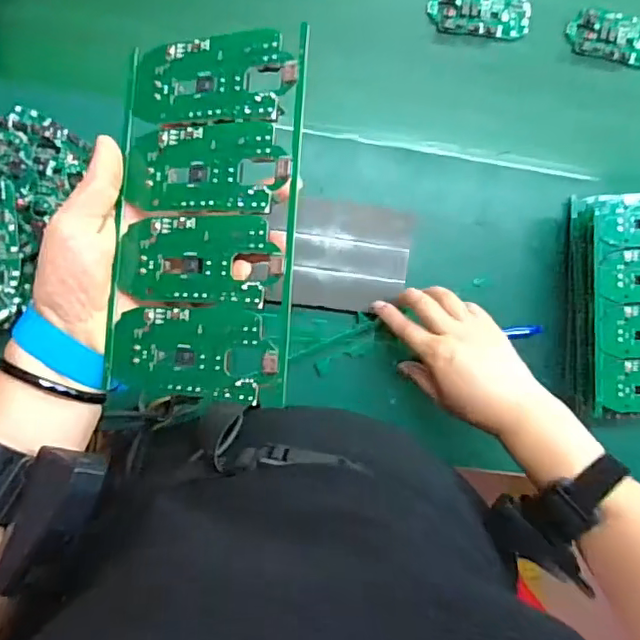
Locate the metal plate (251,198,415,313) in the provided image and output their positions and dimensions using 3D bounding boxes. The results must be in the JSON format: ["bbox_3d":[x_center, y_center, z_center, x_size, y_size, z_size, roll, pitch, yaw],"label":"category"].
[{"bbox_3d":[0.016,-0.063,0.540,0.142,0.017,0.104,7,93,-6],"label":"metal plate"}]

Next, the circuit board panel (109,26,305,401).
[{"bbox_3d":[-0.060,-0.055,0.298,0.105,0.004,0.189,3,87,21],"label":"circuit board panel"}]

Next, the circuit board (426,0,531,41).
[{"bbox_3d":[0.154,-0.297,0.550,0.097,0.011,0.045,5,93,-6],"label":"circuit board"}]

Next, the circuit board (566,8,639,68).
[{"bbox_3d":[0.292,-0.279,0.559,0.096,0.021,0.047,6,93,-6],"label":"circuit board"}]

